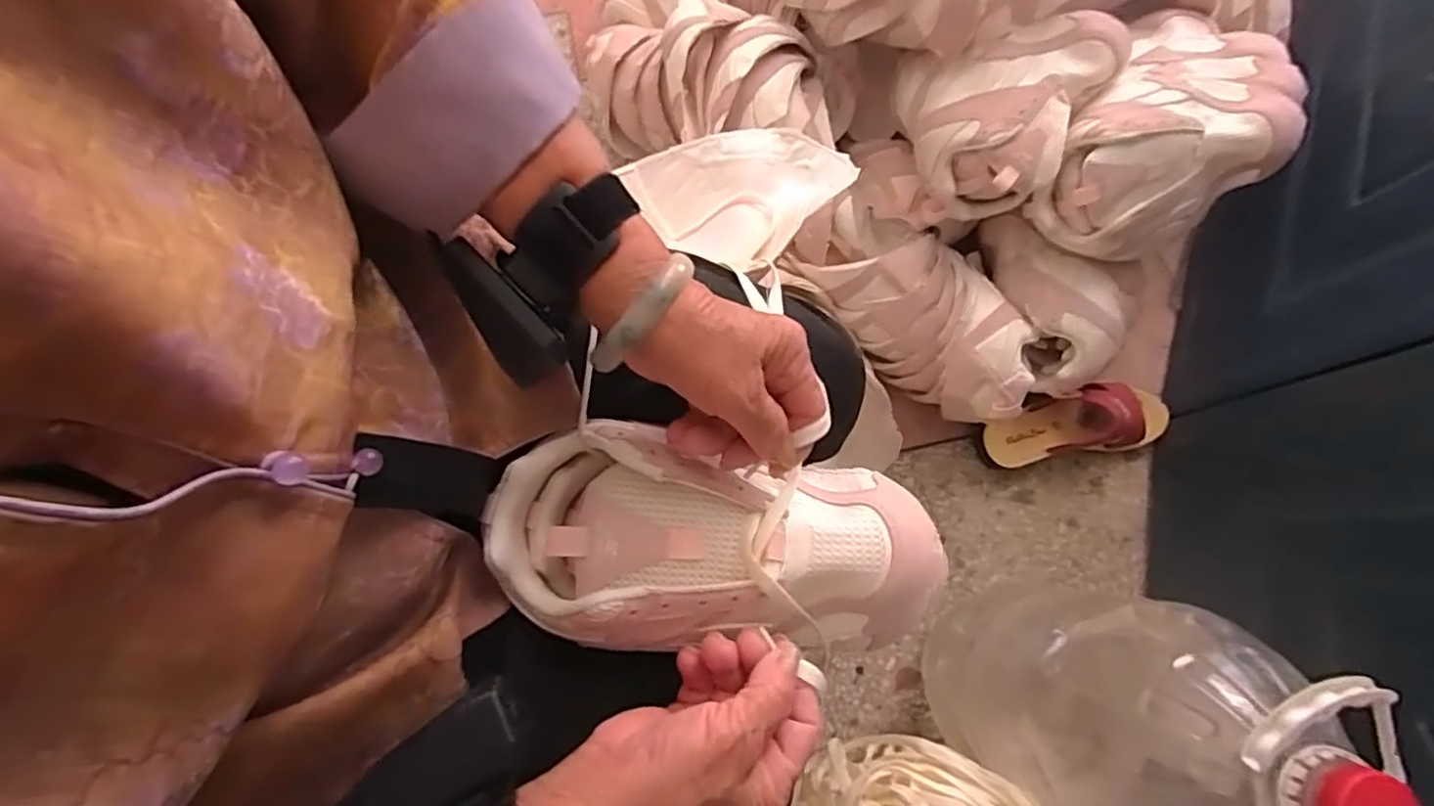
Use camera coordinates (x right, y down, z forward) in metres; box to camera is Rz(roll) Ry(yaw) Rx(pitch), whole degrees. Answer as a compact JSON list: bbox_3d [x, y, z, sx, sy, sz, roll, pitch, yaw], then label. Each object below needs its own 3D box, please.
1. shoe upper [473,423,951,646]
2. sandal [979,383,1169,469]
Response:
[{"bbox_3d":[0.001,0.077,0.354,0.236,0.060,0.108,6,77,-2],"label":"shoe upper"},{"bbox_3d":[0.425,0.024,0.778,0.220,0.072,0.076,-9,77,-4],"label":"sandal"}]

